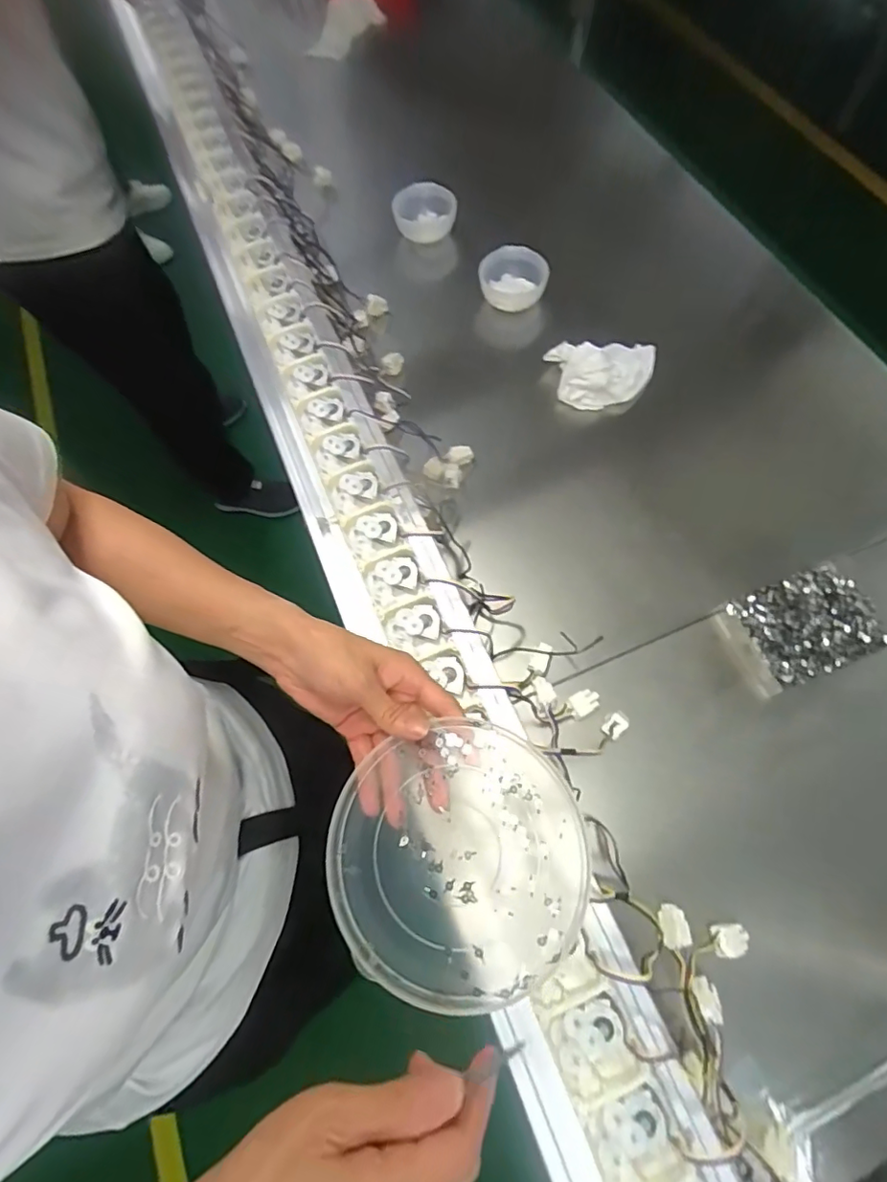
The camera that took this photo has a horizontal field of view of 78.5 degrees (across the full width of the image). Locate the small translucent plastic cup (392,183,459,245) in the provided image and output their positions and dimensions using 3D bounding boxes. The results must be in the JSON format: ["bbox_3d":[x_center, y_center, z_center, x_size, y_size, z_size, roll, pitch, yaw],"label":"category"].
[{"bbox_3d":[-0.029,-0.585,0.844,0.097,0.042,0.095,-5,70,-2],"label":"small translucent plastic cup"}]

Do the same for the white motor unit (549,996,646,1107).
[{"bbox_3d":[0.097,0.296,0.354,0.044,0.021,0.050,-23,72,-8],"label":"white motor unit"}]

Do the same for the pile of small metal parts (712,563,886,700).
[{"bbox_3d":[0.387,0.040,0.592,0.154,0.033,0.104,-22,71,-8],"label":"pile of small metal parts"}]

